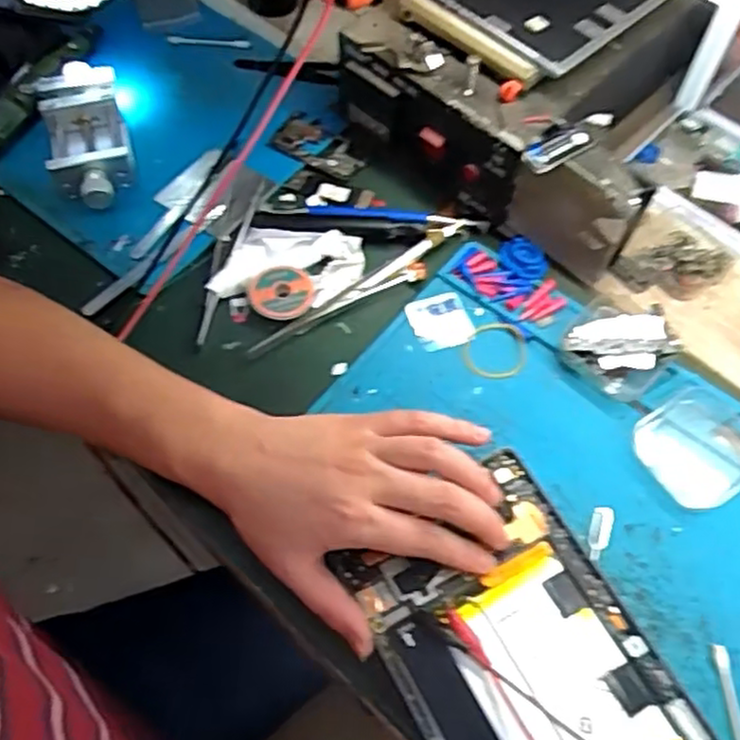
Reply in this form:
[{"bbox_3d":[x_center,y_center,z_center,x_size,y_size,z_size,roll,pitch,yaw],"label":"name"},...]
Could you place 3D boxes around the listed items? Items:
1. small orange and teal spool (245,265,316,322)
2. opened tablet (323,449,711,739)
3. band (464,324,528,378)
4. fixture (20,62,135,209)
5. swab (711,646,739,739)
[{"bbox_3d":[-0.062,-0.053,0.494,0.043,0.013,0.044,0,62,1],"label":"small orange and teal spool"},{"bbox_3d":[0.083,0.155,0.374,0.124,0.009,0.193,-26,65,-12],"label":"opened tablet"},{"bbox_3d":[0.083,-0.014,0.476,0.042,0.005,0.041,0,62,1],"label":"band"},{"bbox_3d":[-0.218,-0.180,0.551,0.062,0.033,0.132,-22,64,-10],"label":"fixture"},{"bbox_3d":[0.189,0.180,0.367,0.010,0.007,0.070,0,62,1],"label":"swab"}]

